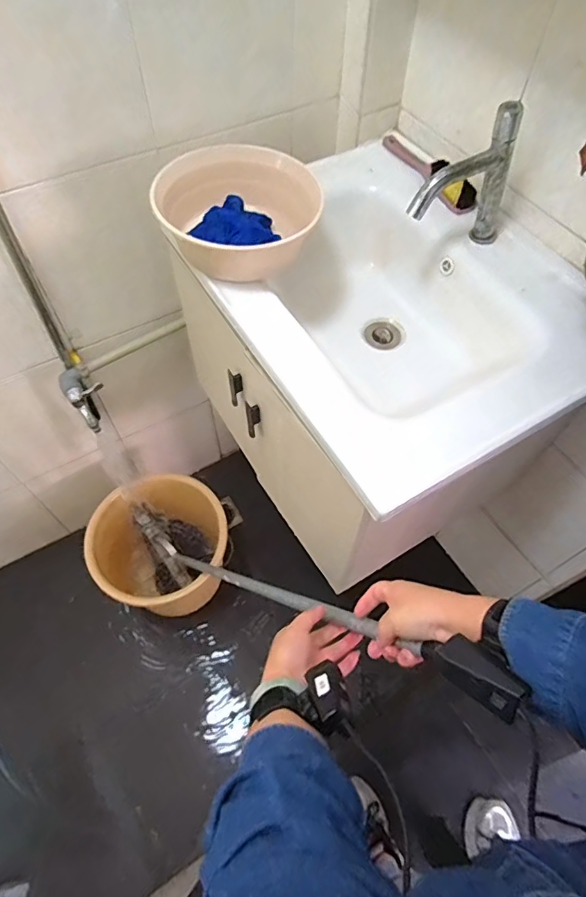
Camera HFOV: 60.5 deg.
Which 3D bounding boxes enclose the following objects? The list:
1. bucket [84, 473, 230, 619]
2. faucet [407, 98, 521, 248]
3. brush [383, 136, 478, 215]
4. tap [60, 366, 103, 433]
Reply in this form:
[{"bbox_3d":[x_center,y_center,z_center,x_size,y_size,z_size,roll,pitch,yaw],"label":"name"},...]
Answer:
[{"bbox_3d":[-0.334,0.267,1.324,0.325,0.295,0.285,-3,59,-3],"label":"bucket"},{"bbox_3d":[0.241,-0.369,0.712,0.170,0.188,0.035,-19,61,-13],"label":"faucet"},{"bbox_3d":[0.229,-0.486,0.863,0.045,0.043,0.235,-21,62,-14],"label":"brush"},{"bbox_3d":[-0.409,-0.105,0.985,0.064,0.069,0.133,-29,86,-18],"label":"tap"}]

